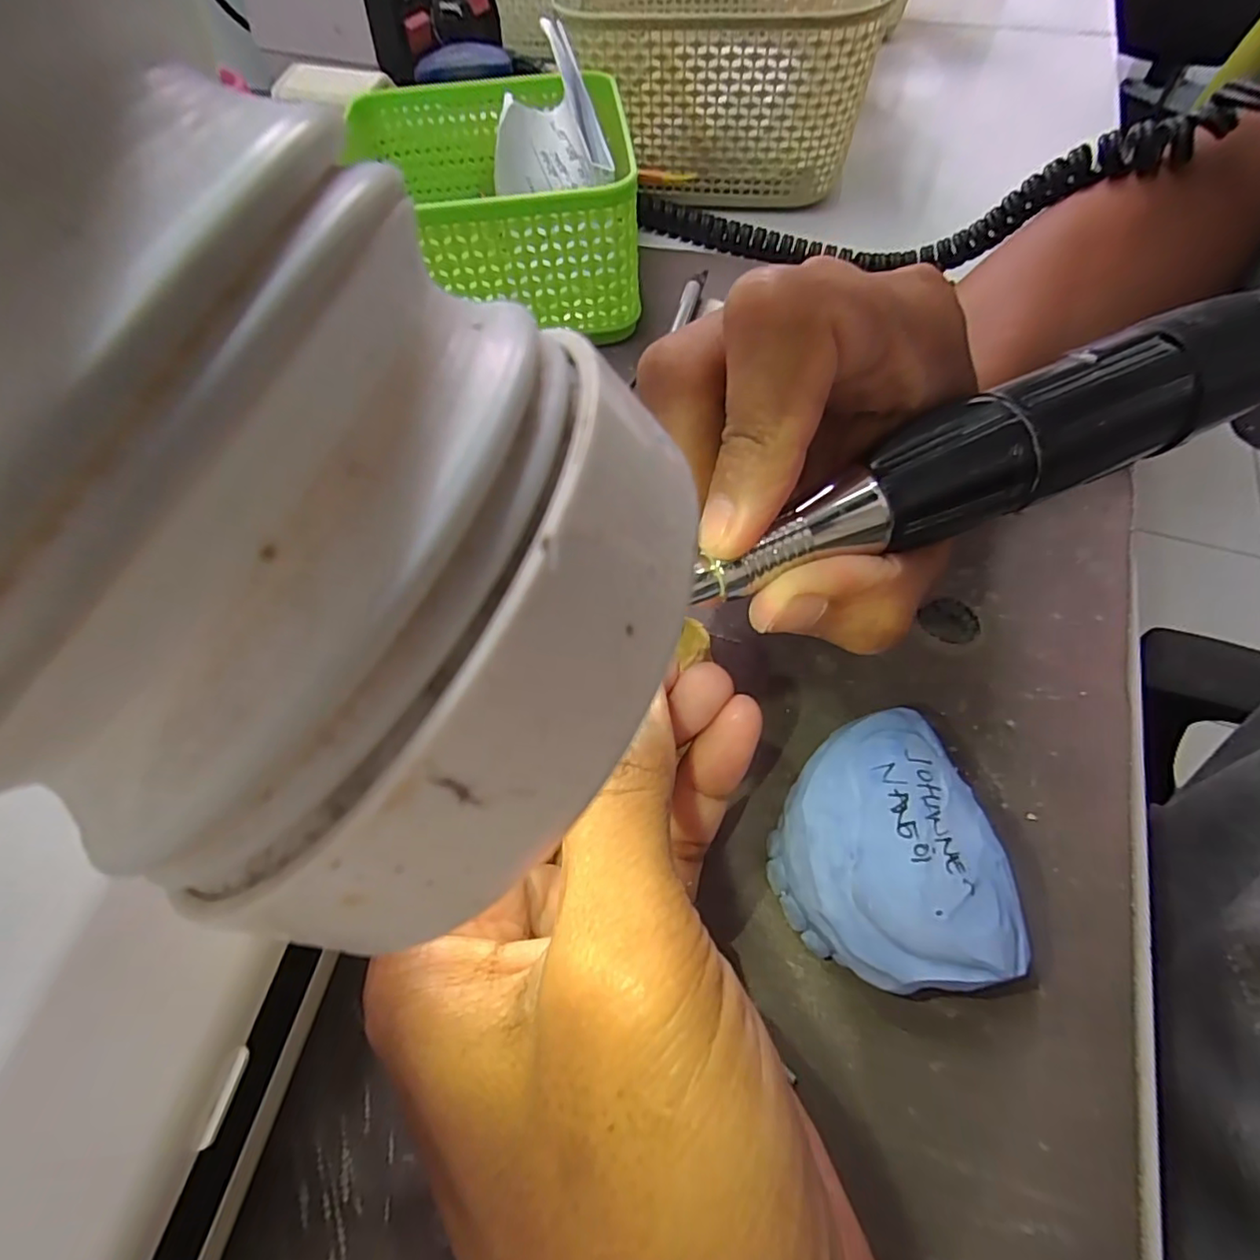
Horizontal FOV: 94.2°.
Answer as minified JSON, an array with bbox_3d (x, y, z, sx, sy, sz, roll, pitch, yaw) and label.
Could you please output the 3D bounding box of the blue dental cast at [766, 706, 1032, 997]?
[{"bbox_3d":[0.060,0.054,0.144,0.048,0.032,0.059,-8,57,-2],"label":"blue dental cast"}]

